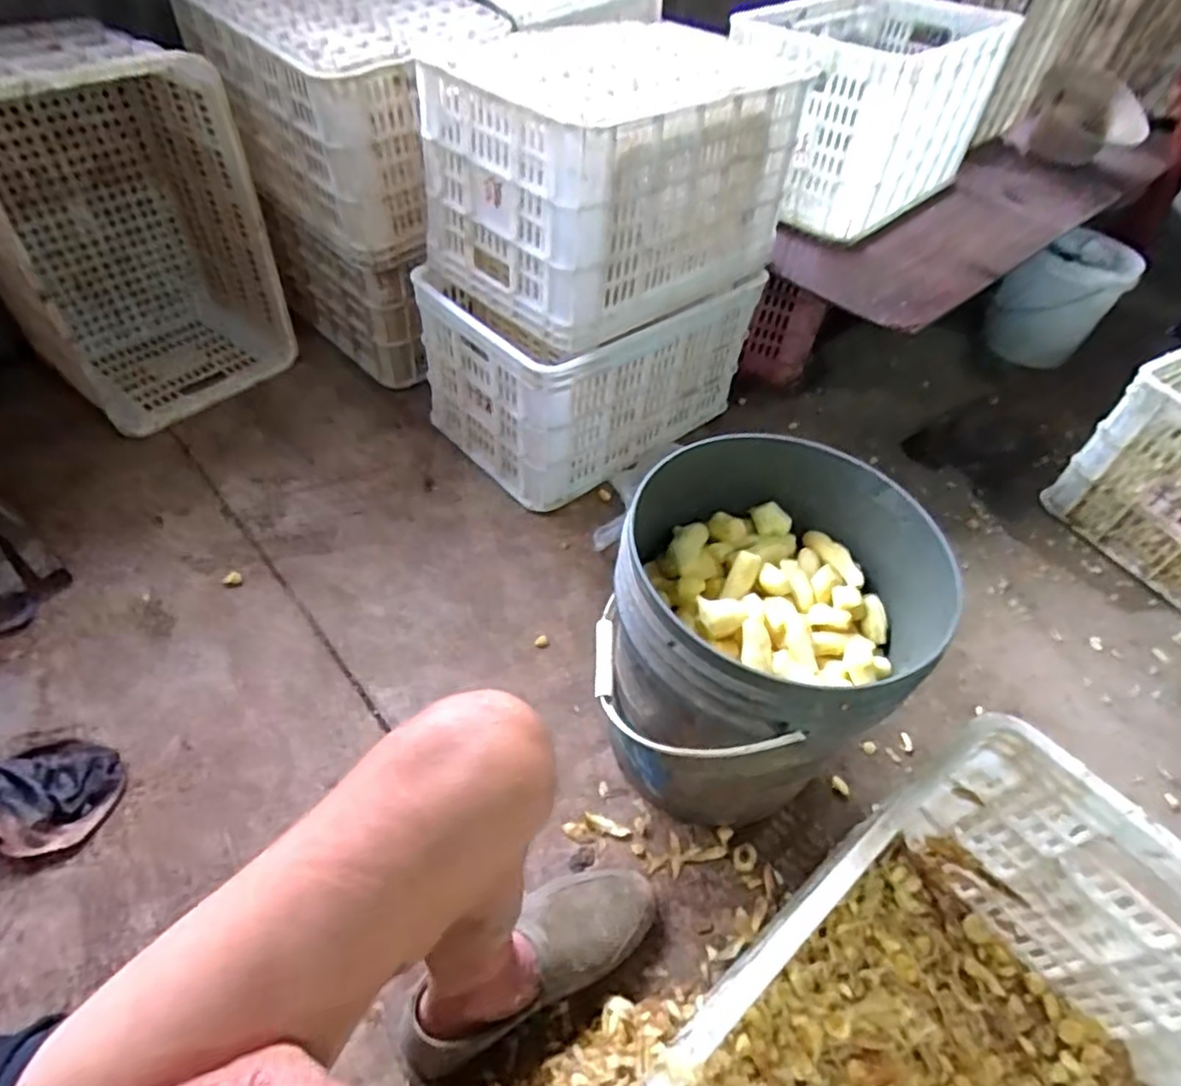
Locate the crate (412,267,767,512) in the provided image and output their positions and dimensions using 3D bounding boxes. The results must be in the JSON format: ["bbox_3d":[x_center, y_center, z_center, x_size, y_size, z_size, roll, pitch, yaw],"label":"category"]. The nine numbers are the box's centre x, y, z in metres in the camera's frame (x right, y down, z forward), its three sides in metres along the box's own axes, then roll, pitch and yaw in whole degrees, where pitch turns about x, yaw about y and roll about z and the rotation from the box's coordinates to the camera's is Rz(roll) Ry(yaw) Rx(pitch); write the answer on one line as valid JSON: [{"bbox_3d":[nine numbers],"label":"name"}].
[{"bbox_3d":[-0.008,-0.332,1.159,0.350,0.283,0.473,38,56,24],"label":"crate"}]

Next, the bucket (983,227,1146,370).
[{"bbox_3d":[1.077,-0.556,1.525,0.210,0.251,0.213,38,56,24],"label":"bucket"}]

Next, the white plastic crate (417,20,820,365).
[{"bbox_3d":[0.035,-0.547,1.004,0.340,0.293,0.474,36,51,26],"label":"white plastic crate"}]

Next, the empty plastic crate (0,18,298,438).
[{"bbox_3d":[-0.765,-0.509,1.085,0.394,0.492,0.314,-32,60,-29],"label":"empty plastic crate"}]

